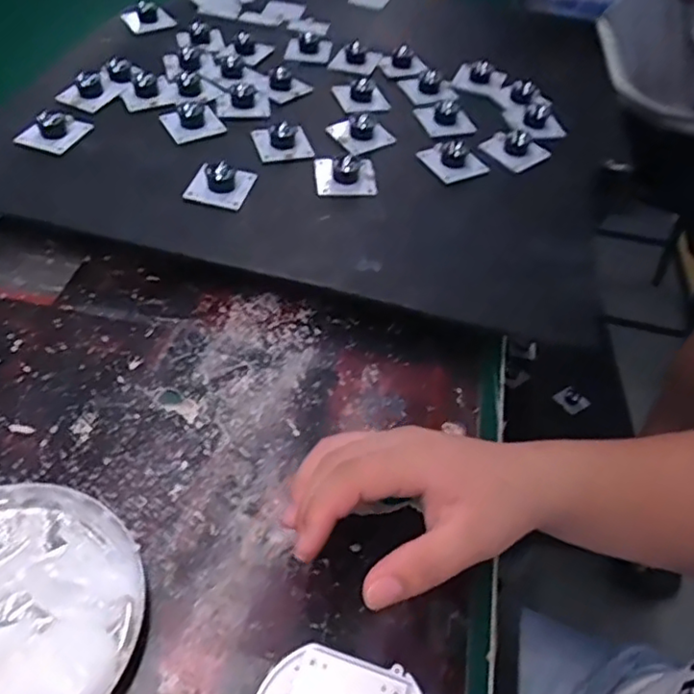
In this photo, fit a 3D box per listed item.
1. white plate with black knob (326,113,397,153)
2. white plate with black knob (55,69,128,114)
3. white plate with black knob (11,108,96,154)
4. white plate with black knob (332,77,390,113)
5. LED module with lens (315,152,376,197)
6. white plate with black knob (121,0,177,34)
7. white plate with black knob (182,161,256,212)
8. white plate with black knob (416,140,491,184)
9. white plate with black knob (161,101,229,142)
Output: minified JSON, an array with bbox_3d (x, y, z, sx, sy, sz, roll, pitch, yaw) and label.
[{"bbox_3d":[0.010,-0.184,0.535,0.041,0.019,0.052,-25,54,-27],"label":"white plate with black knob"},{"bbox_3d":[-0.218,-0.223,0.544,0.041,0.021,0.045,29,50,20],"label":"white plate with black knob"},{"bbox_3d":[-0.229,-0.173,0.496,0.041,0.018,0.044,18,47,11],"label":"white plate with black knob"},{"bbox_3d":[0.013,-0.225,0.566,0.039,0.018,0.038,-12,49,-17],"label":"white plate with black knob"},{"bbox_3d":[-0.002,-0.138,0.491,0.045,0.020,0.049,-4,47,-10],"label":"LED module with lens"},{"bbox_3d":[-0.202,-0.336,0.651,0.047,0.028,0.030,-15,50,-19],"label":"white plate with black knob"},{"bbox_3d":[-0.093,-0.124,0.470,0.042,0.018,0.043,13,47,6],"label":"white plate with black knob"},{"bbox_3d":[0.086,-0.153,0.509,0.038,0.021,0.046,-19,51,-22],"label":"white plate with black knob"},{"bbox_3d":[-0.128,-0.192,0.521,0.041,0.016,0.051,-20,52,-23],"label":"white plate with black knob"}]

